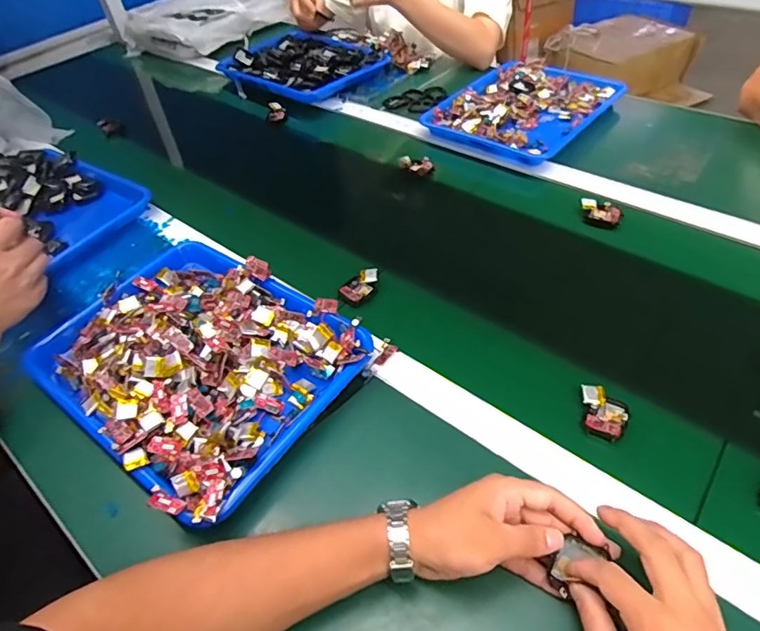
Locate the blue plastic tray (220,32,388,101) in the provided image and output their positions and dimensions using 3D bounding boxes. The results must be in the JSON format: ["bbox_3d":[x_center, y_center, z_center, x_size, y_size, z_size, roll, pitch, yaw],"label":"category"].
[{"bbox_3d":[-0.164,-0.558,1.086,0.331,0.042,0.255,32,57,30],"label":"blue plastic tray"}]

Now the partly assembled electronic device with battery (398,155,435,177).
[{"bbox_3d":[0.060,-0.244,0.808,0.030,0.018,0.061,-37,54,-25],"label":"partly assembled electronic device with battery"}]

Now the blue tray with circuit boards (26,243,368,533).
[{"bbox_3d":[-0.202,0.036,0.550,0.333,0.056,0.258,28,56,28],"label":"blue tray with circuit boards"}]

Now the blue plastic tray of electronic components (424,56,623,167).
[{"bbox_3d":[0.266,-0.379,0.900,0.246,0.031,0.322,30,56,28],"label":"blue plastic tray of electronic components"}]

